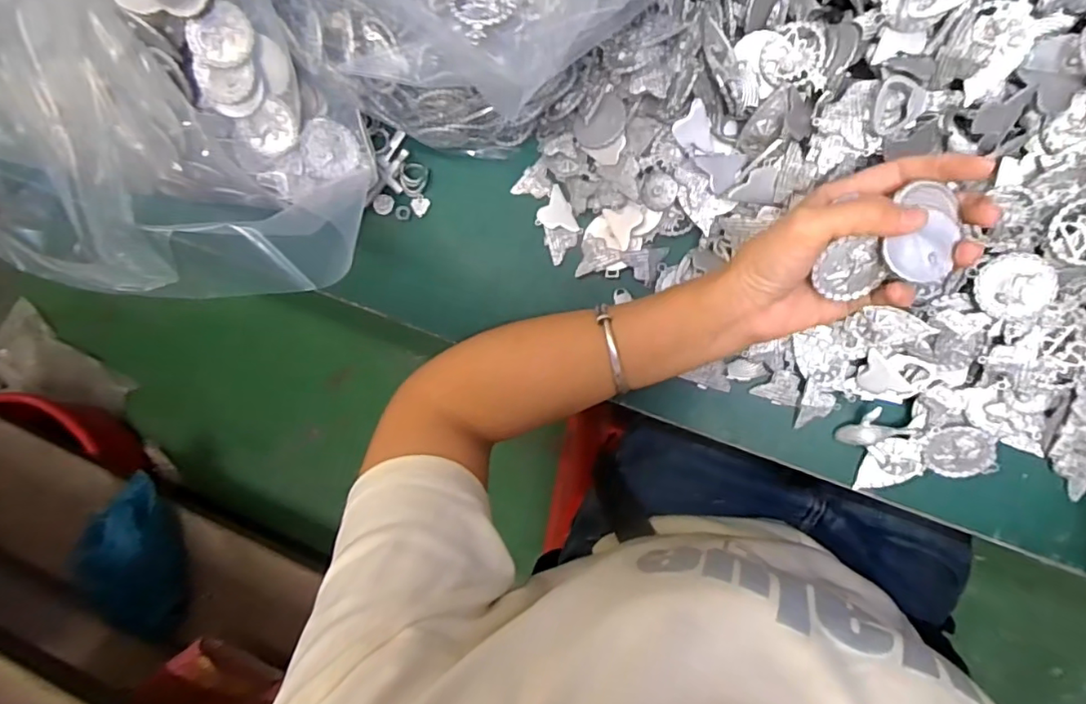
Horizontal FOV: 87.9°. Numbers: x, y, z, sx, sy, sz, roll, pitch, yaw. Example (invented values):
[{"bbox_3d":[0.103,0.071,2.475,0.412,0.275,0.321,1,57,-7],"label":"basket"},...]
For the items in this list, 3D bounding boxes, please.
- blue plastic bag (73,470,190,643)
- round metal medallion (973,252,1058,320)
[{"bbox_3d":[-0.718,0.385,0.986,0.125,0.108,0.302,10,111,9],"label":"blue plastic bag"},{"bbox_3d":[0.265,-0.037,0.317,0.037,0.004,0.035,3,99,23],"label":"round metal medallion"}]

